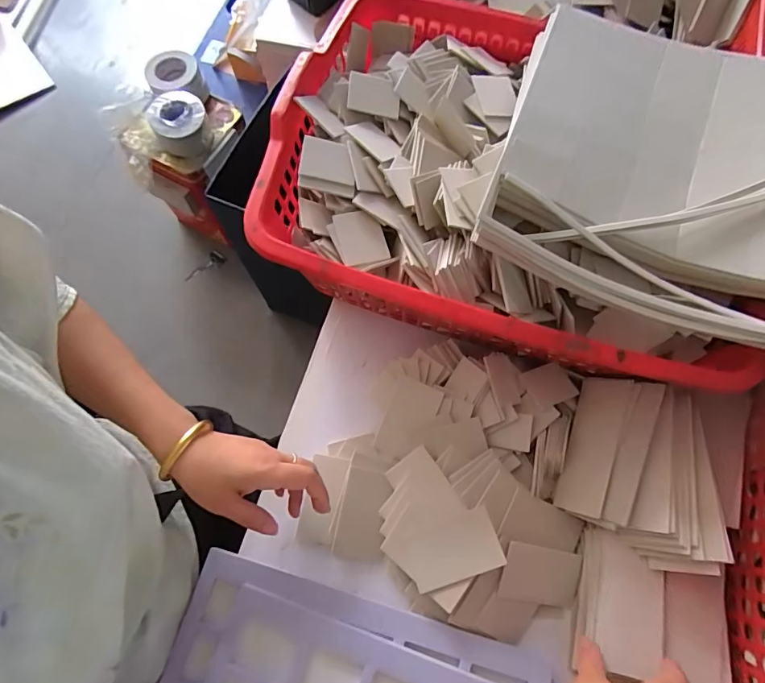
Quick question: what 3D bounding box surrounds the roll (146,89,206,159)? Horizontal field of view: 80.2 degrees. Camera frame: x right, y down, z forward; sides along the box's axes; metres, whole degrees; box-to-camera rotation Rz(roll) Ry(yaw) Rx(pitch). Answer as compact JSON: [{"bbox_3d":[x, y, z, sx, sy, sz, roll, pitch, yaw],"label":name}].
[{"bbox_3d":[-0.489,-0.525,1.104,0.131,0.075,0.144,-27,73,-8],"label":"roll"}]

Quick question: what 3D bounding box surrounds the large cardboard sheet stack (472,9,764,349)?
[{"bbox_3d":[0.247,-0.157,0.391,0.273,0.047,0.278,19,73,7],"label":"large cardboard sheet stack"}]

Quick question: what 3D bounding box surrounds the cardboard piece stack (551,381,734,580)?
[{"bbox_3d":[0.243,0.118,0.433,0.130,0.029,0.160,2,70,36],"label":"cardboard piece stack"}]

